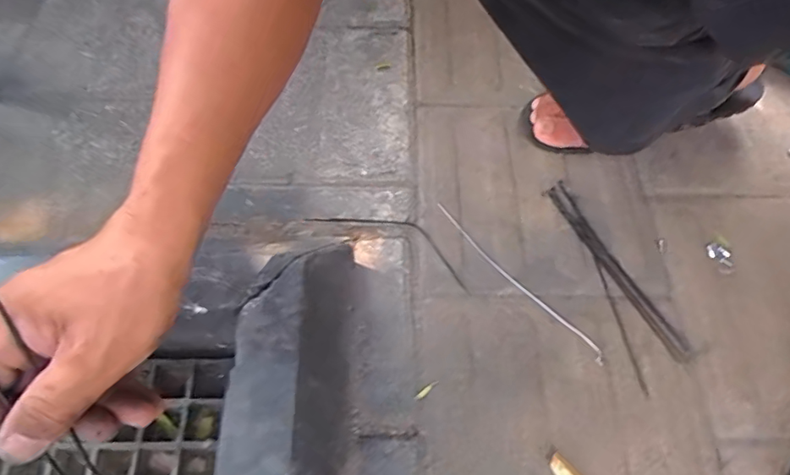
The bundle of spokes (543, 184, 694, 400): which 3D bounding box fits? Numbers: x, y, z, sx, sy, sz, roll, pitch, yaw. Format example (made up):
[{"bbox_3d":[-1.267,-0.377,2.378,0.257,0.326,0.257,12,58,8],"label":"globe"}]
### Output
[{"bbox_3d":[0.217,0.033,0.511,0.060,0.010,0.218,-15,62,-8],"label":"bundle of spokes"}]

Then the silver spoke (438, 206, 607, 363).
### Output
[{"bbox_3d":[0.118,0.039,0.509,0.012,0.005,0.219,-41,70,-10],"label":"silver spoke"}]

